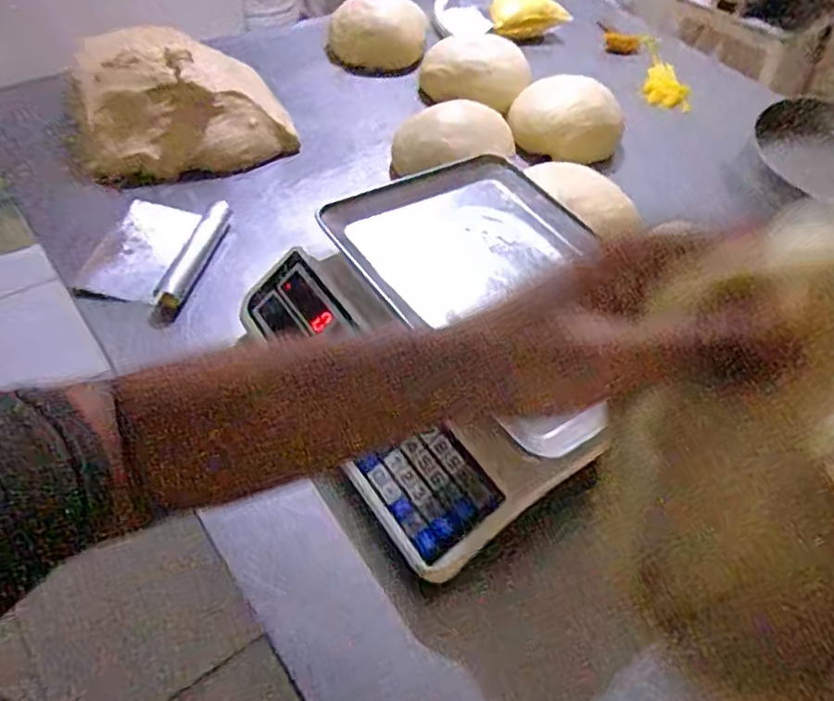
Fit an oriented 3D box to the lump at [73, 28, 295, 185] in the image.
[{"bbox_3d":[-0.300,-0.326,0.808,0.270,0.114,0.196,-7,51,-12],"label":"lump"}]

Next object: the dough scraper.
[{"bbox_3d":[-0.287,-0.114,0.688,0.117,0.030,0.146,13,50,4],"label":"dough scraper"}]

